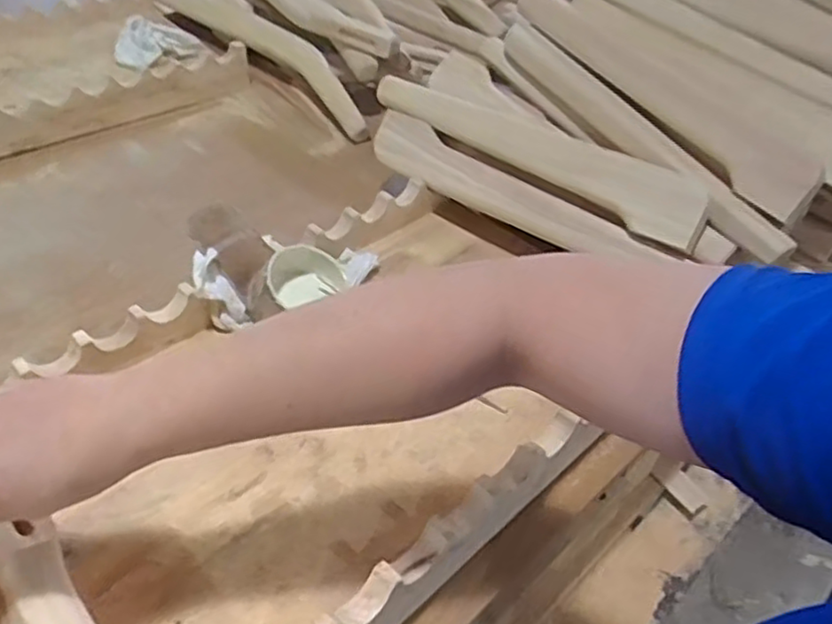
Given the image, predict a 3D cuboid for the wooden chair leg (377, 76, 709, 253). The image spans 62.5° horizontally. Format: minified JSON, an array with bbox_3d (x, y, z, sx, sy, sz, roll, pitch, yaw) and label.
[{"bbox_3d":[0.123,-0.187,0.754,0.422,0.056,0.056,35,50,28],"label":"wooden chair leg"}]

